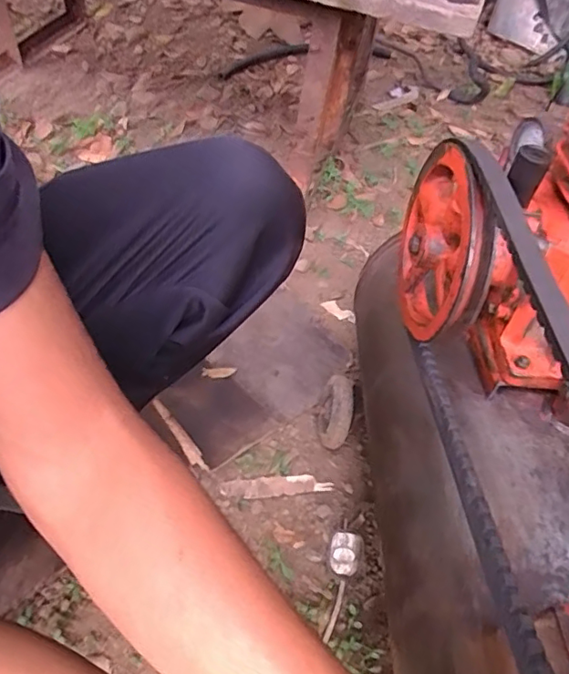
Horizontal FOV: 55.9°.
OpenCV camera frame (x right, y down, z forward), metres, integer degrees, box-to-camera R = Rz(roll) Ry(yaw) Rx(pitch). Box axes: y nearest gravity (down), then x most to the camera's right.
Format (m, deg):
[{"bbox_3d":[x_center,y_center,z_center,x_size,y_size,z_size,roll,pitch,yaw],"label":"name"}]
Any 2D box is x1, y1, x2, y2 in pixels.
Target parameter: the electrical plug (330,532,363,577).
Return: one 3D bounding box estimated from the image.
[{"bbox_3d":[0.071,0.256,0.624,0.036,0.030,0.047,12,52,1],"label":"electrical plug"}]

